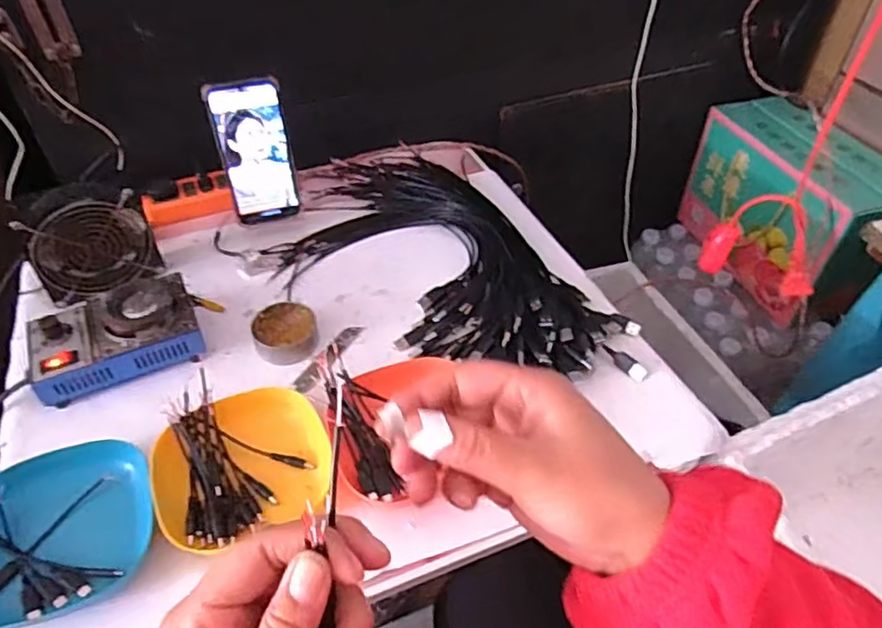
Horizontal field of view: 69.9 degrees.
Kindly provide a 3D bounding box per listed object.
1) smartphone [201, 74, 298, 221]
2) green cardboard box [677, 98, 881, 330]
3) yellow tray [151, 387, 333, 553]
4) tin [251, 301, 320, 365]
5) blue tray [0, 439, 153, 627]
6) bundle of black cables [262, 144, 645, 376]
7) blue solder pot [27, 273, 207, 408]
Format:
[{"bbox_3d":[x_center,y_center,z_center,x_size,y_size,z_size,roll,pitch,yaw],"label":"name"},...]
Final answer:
[{"bbox_3d":[-0.210,-0.182,0.721,0.077,0.161,0.010,-13,35,-15],"label":"smartphone"},{"bbox_3d":[0.585,-0.179,1.058,0.166,0.242,0.332,-11,47,-10],"label":"green cardboard box"},{"bbox_3d":[-0.167,0.127,0.539,0.139,0.031,0.132,-17,49,-15],"label":"yellow tray"},{"bbox_3d":[-0.157,0.020,0.642,0.062,0.021,0.068,0,46,0],"label":"tin"},{"bbox_3d":[-0.303,0.166,0.498,0.135,0.027,0.138,-11,47,-10],"label":"blue tray"},{"bbox_3d":[-0.019,-0.058,0.715,0.277,0.042,0.480,-23,51,-20],"label":"bundle of black cables"},{"bbox_3d":[-0.320,0.017,0.618,0.151,0.053,0.099,-18,49,-16],"label":"blue solder pot"}]

